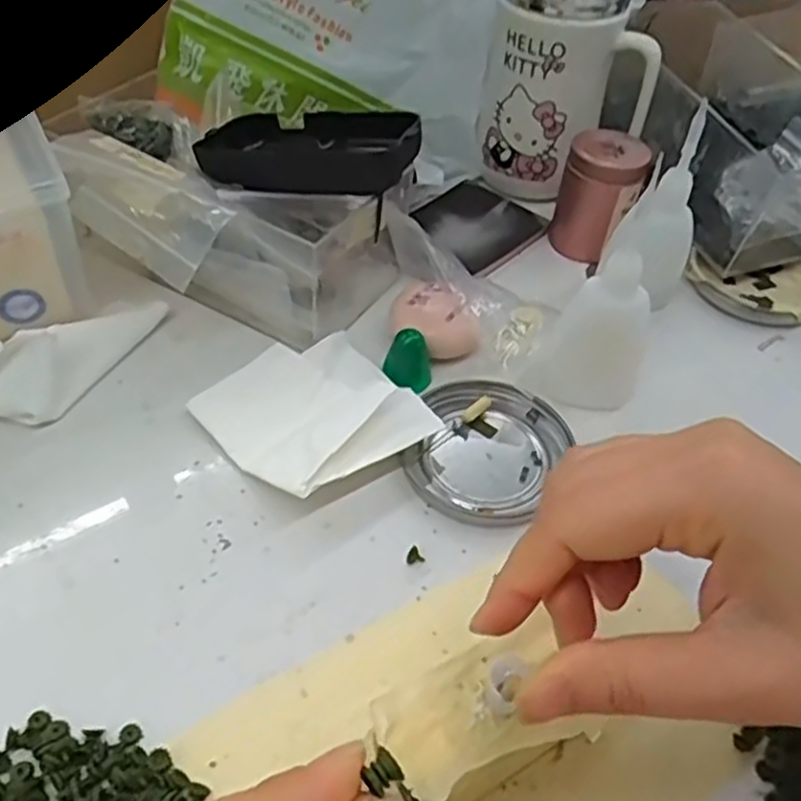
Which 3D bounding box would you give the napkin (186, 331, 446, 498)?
[{"bbox_3d":[-0.039,0.002,0.347,0.084,0.025,0.089,-34,59,-31],"label":"napkin"}]

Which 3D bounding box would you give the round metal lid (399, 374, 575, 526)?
[{"bbox_3d":[0.036,0.021,0.347,0.068,0.010,0.075,27,51,17],"label":"round metal lid"}]

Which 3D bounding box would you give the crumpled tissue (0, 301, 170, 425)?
[{"bbox_3d":[-0.165,-0.018,0.354,0.114,0.024,0.054,-16,52,-20],"label":"crumpled tissue"}]

